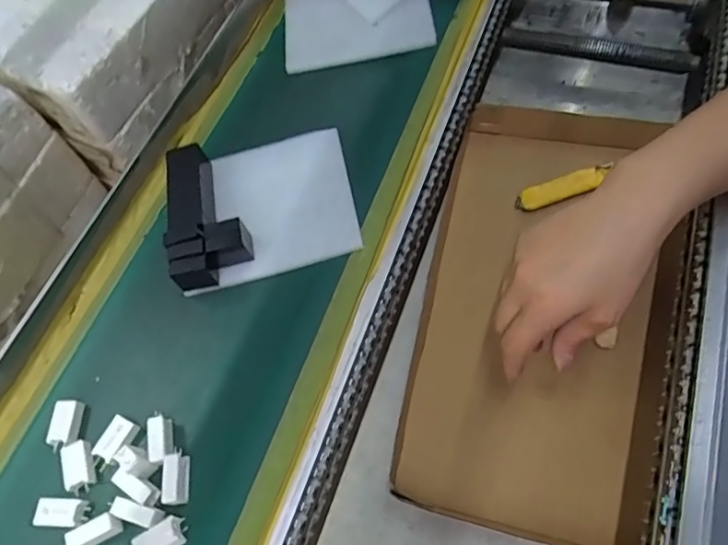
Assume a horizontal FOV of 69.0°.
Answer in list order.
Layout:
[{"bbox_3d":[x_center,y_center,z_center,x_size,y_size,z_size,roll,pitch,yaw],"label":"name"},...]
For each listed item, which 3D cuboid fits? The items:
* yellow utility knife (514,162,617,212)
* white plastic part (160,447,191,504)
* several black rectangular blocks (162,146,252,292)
[{"bbox_3d":[0.182,-0.078,0.476,0.094,0.010,0.020,-18,63,-3],"label":"yellow utility knife"},{"bbox_3d":[-0.107,0.116,0.302,0.013,0.011,0.029,-9,63,2],"label":"white plastic part"},{"bbox_3d":[-0.114,-0.044,0.368,0.051,0.025,0.109,-19,63,-4],"label":"several black rectangular blocks"}]

